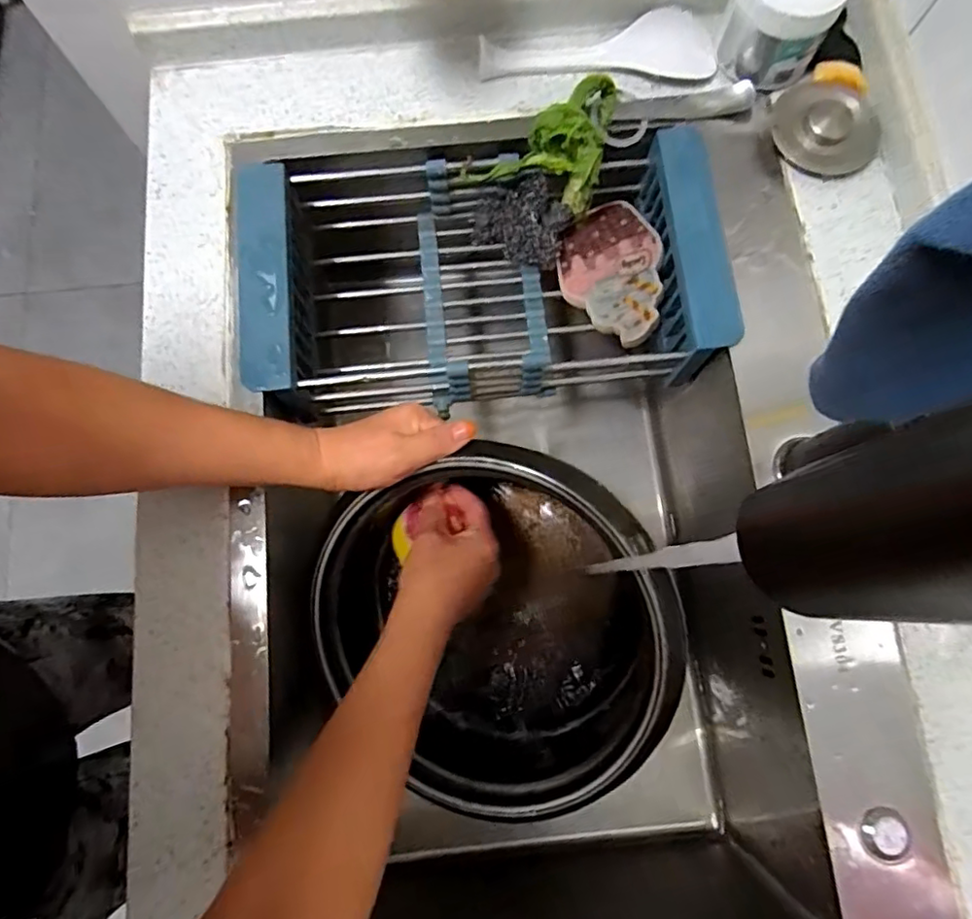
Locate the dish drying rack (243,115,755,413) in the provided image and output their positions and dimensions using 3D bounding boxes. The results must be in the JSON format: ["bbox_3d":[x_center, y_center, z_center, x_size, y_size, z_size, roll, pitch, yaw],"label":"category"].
[{"bbox_3d":[-0.005,-0.156,0.521,0.380,0.111,0.202,-5,78,-1],"label":"dish drying rack"}]

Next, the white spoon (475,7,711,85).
[{"bbox_3d":[0.089,-0.335,0.489,0.188,0.018,0.057,-2,78,0],"label":"white spoon"}]

